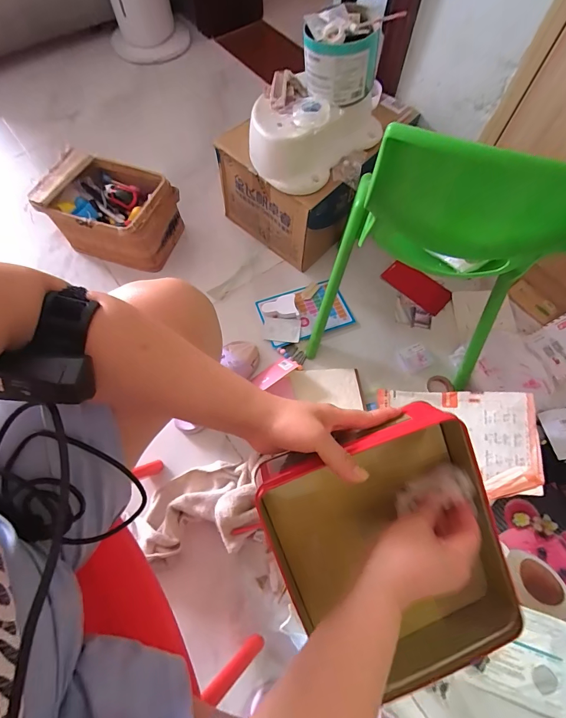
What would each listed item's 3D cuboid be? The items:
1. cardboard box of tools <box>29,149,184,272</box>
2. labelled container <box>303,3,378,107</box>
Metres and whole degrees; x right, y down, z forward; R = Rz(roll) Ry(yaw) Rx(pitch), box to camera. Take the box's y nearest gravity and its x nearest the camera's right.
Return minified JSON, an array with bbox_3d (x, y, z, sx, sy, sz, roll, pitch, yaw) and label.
[{"bbox_3d":[-0.413,-0.356,0.866,0.298,0.156,0.183,19,67,6],"label":"cardboard box of tools"},{"bbox_3d":[0.105,-0.565,0.662,0.132,0.112,0.110,0,67,-2],"label":"labelled container"}]

